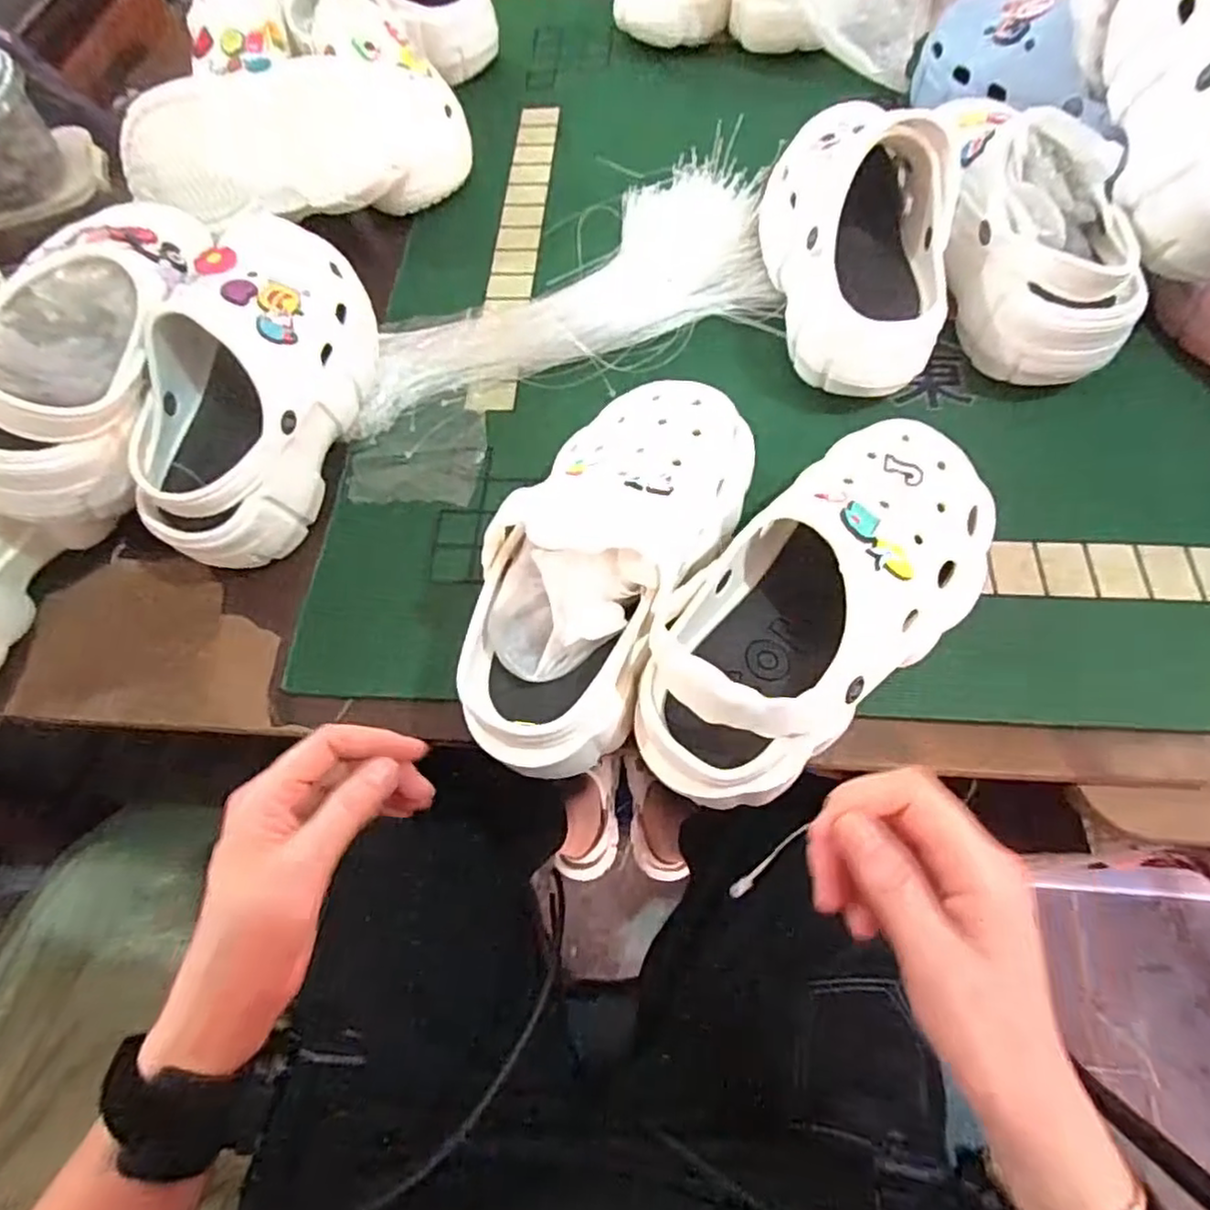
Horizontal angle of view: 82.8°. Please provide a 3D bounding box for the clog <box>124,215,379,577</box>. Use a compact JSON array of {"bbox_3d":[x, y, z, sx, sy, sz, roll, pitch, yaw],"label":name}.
[{"bbox_3d":[-0.233,-0.147,0.470,0.093,0.115,0.232,8,64,7],"label":"clog"}]

